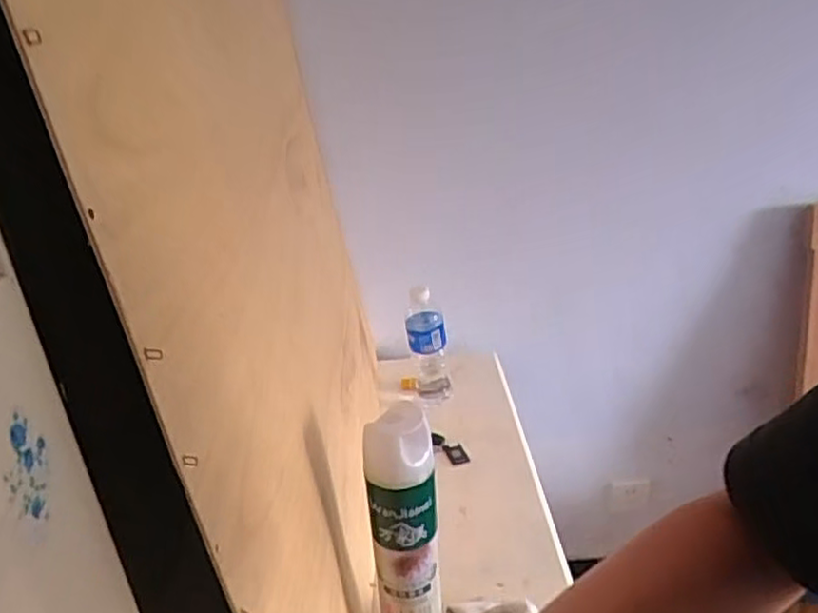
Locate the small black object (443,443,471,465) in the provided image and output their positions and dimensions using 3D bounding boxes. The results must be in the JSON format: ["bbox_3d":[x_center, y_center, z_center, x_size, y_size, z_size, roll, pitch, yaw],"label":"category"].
[{"bbox_3d":[0.076,0.237,1.113,0.032,0.008,0.052,-12,28,-17],"label":"small black object"}]

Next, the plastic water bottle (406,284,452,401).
[{"bbox_3d":[0.030,0.077,1.196,0.083,0.221,0.070,-3,27,1],"label":"plastic water bottle"}]

